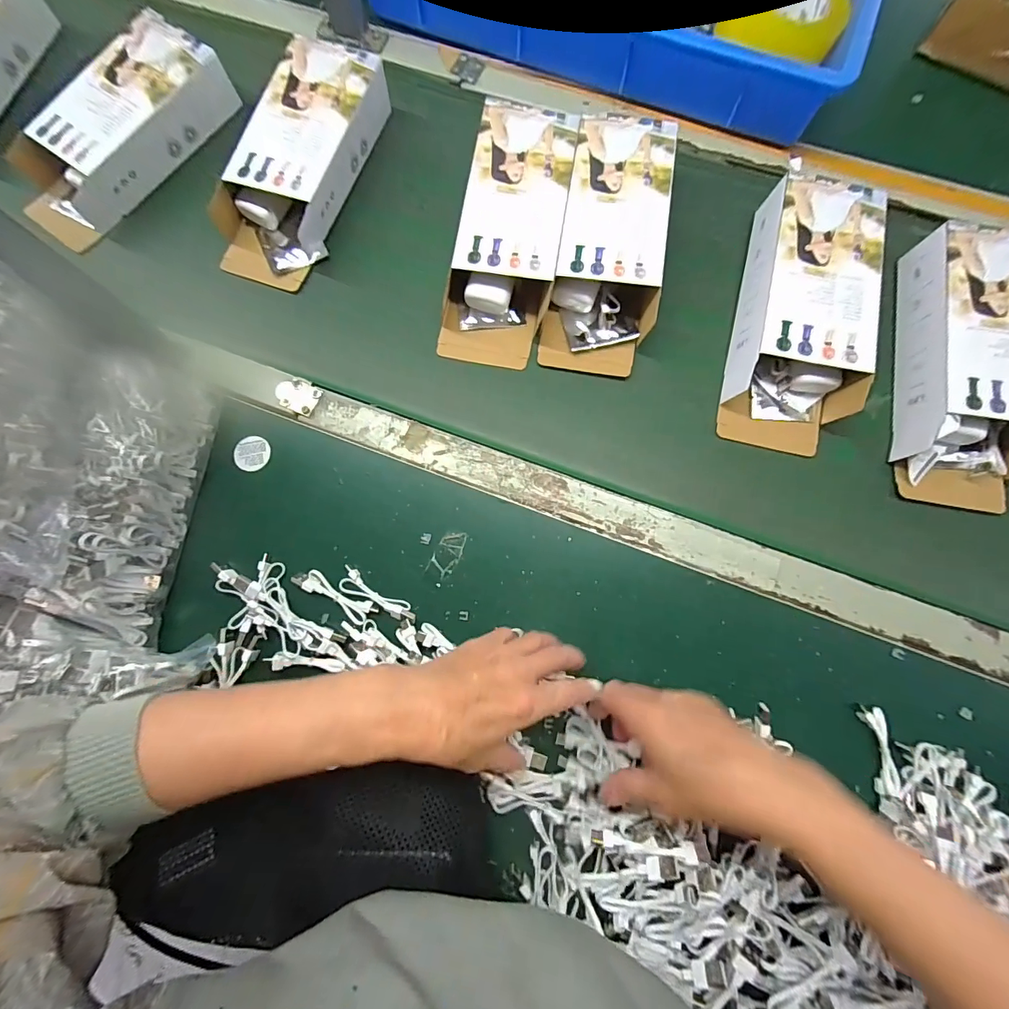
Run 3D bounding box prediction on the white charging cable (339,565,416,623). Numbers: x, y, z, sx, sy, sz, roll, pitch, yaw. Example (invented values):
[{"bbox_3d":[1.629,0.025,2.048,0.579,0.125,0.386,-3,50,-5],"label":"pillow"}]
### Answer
[{"bbox_3d":[-0.112,0.083,0.386,0.075,0.010,0.021,29,83,7],"label":"white charging cable"}]

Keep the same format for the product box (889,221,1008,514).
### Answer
[{"bbox_3d":[0.433,-0.127,0.402,0.103,0.057,0.254,9,81,4],"label":"product box"}]

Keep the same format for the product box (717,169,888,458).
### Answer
[{"bbox_3d":[0.283,-0.180,0.412,0.108,0.050,0.245,10,81,4],"label":"product box"}]

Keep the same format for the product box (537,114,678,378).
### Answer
[{"bbox_3d":[0.105,-0.260,0.435,0.105,0.052,0.251,10,81,4],"label":"product box"}]

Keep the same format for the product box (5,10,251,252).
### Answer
[{"bbox_3d":[-0.418,-0.401,0.472,0.112,0.062,0.260,39,84,8],"label":"product box"}]

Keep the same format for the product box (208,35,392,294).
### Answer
[{"bbox_3d":[-0.212,-0.358,0.460,0.112,0.059,0.255,21,82,6],"label":"product box"}]

